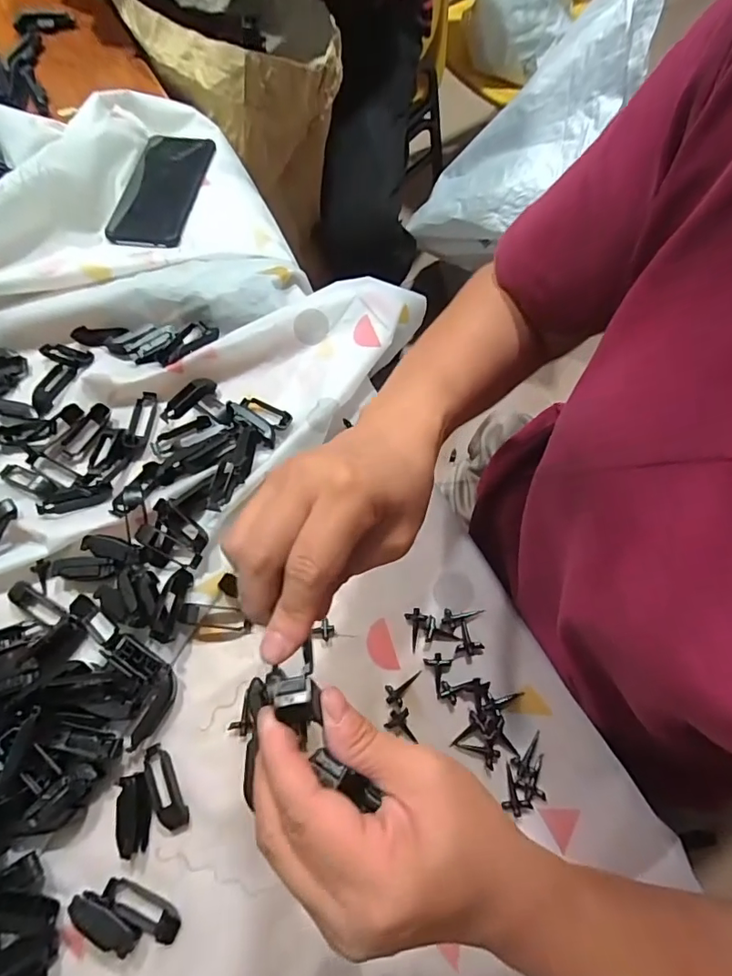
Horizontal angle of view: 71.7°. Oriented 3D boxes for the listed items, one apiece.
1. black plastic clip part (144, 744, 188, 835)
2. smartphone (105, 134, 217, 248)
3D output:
[{"bbox_3d":[-0.144,0.215,0.362,0.019,0.009,0.060,-26,72,-8],"label":"black plastic clip part"},{"bbox_3d":[-0.216,-0.321,0.539,0.077,0.014,0.162,9,70,4],"label":"smartphone"}]

